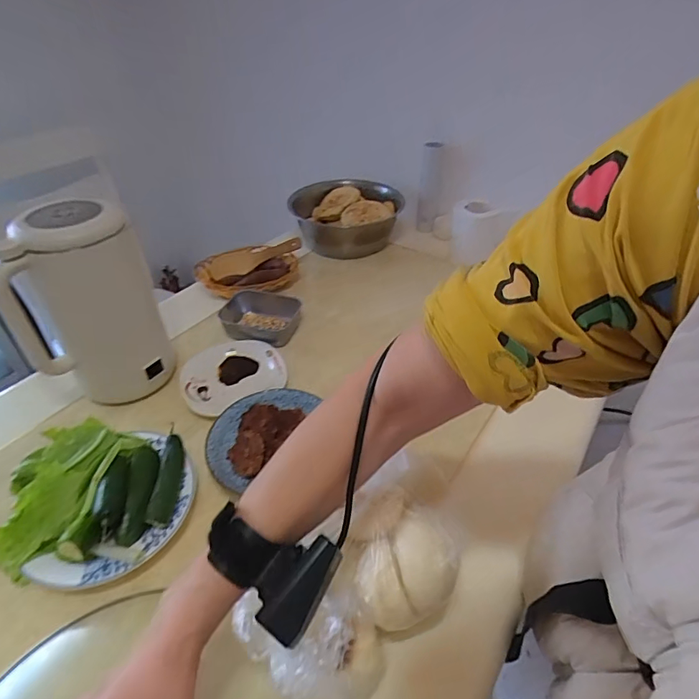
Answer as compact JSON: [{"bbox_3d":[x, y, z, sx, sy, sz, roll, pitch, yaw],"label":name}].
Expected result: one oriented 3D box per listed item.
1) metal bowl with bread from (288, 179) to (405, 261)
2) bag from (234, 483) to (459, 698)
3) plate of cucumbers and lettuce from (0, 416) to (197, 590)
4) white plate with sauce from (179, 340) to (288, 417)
[{"bbox_3d":[-0.019,-0.297,1.077,0.262,0.124,0.263,1,42,-1],"label":"metal bowl with bread"},{"bbox_3d":[0.012,0.236,0.438,0.212,0.105,0.117,-25,48,-27],"label":"bag"},{"bbox_3d":[-0.292,0.171,0.539,0.194,0.056,0.188,1,42,-1],"label":"plate of cucumbers and lettuce"},{"bbox_3d":[-0.193,0.037,0.745,0.162,0.029,0.125,-25,48,-27],"label":"white plate with sauce"}]

